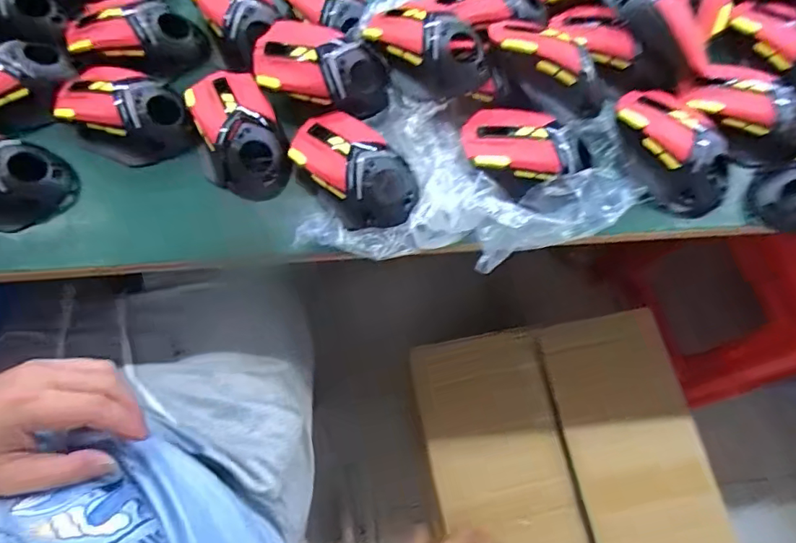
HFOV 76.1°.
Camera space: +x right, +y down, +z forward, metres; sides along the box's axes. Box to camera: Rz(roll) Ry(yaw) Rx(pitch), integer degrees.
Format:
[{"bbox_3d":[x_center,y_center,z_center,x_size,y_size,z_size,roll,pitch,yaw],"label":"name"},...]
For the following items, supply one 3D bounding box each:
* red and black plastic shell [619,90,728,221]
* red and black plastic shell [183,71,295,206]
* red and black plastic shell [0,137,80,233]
[{"bbox_3d":[0.230,-0.104,0.435,0.067,0.048,0.120,-27,73,-10],"label":"red and black plastic shell"},{"bbox_3d":[-0.140,-0.123,0.437,0.072,0.038,0.125,-22,73,-8],"label":"red and black plastic shell"},{"bbox_3d":[-0.338,-0.076,0.422,0.123,0.038,0.075,1,71,0],"label":"red and black plastic shell"}]

